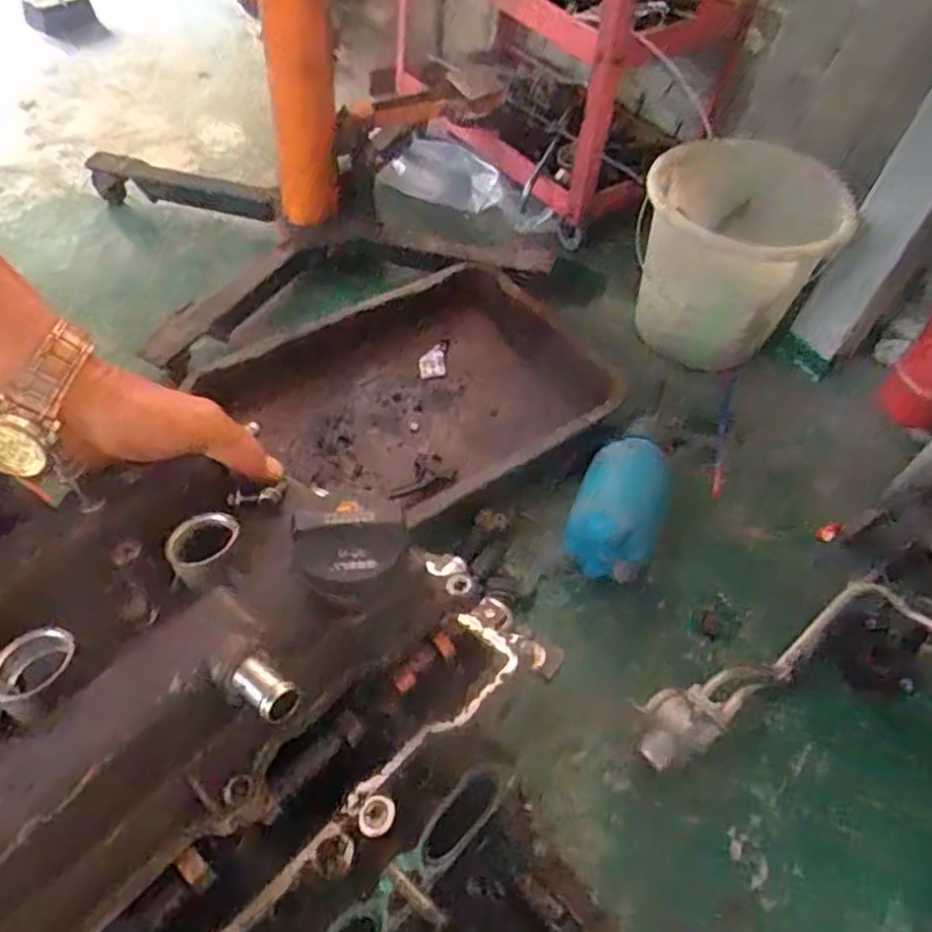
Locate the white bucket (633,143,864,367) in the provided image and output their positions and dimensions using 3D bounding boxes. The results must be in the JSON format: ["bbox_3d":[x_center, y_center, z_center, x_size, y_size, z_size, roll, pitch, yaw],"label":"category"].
[{"bbox_3d":[0.479,-0.393,1.269,0.309,0.287,0.335,3,53,-4],"label":"white bucket"}]

